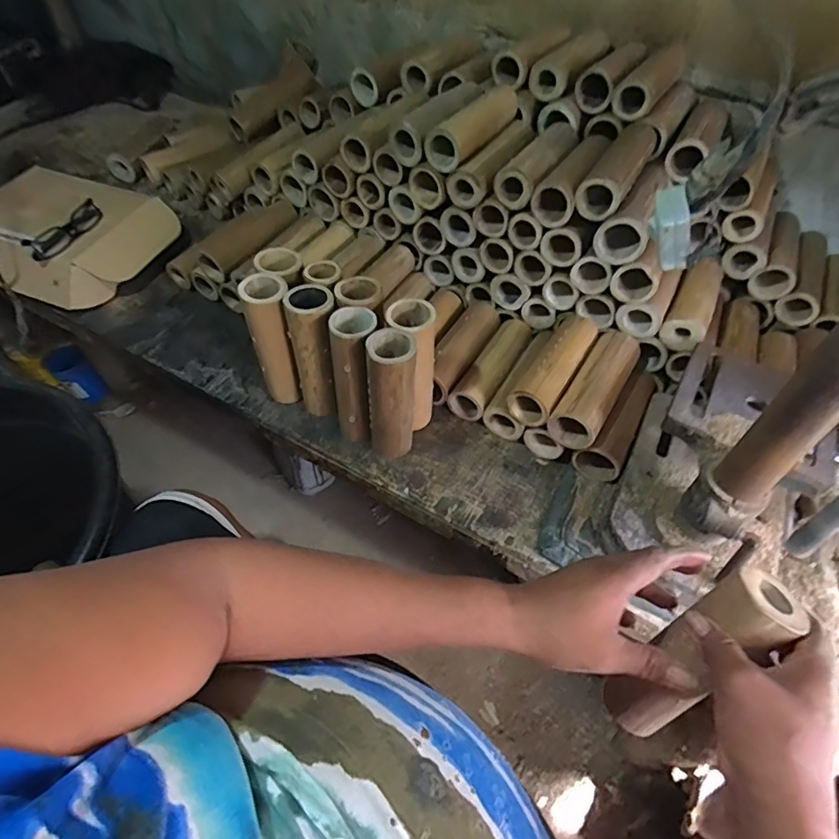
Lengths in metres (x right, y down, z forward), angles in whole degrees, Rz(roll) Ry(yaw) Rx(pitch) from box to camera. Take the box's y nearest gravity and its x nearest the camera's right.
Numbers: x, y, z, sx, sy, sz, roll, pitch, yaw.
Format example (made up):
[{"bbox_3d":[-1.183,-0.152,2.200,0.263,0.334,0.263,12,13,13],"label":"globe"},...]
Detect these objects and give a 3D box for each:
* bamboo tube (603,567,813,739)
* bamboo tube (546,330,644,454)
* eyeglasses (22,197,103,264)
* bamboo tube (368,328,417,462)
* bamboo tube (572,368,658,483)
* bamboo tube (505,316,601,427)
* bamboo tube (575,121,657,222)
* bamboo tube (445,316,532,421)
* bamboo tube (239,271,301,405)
[{"bbox_3d":[0.218,0.196,0.408,0.054,0.180,0.043,43,30,26],"label":"bamboo tube"},{"bbox_3d":[0.228,-0.045,0.659,0.060,0.053,0.180,29,57,19],"label":"bamboo tube"},{"bbox_3d":[-0.543,-0.291,0.793,0.032,0.037,0.126,24,55,16],"label":"eyeglasses"},{"bbox_3d":[-0.030,-0.025,0.608,0.053,0.179,0.050,2,52,-1],"label":"bamboo tube"},{"bbox_3d":[0.267,-0.001,0.670,0.051,0.056,0.181,30,57,20],"label":"bamboo tube"},{"bbox_3d":[0.178,-0.072,0.674,0.057,0.051,0.181,28,56,18],"label":"bamboo tube"},{"bbox_3d":[0.256,-0.318,0.653,0.050,0.045,0.182,27,56,17],"label":"bamboo tube"},{"bbox_3d":[0.107,-0.076,0.735,0.056,0.047,0.180,27,56,17],"label":"bamboo tube"},{"bbox_3d":[-0.183,-0.095,0.655,0.050,0.179,0.052,-15,54,-13],"label":"bamboo tube"}]

